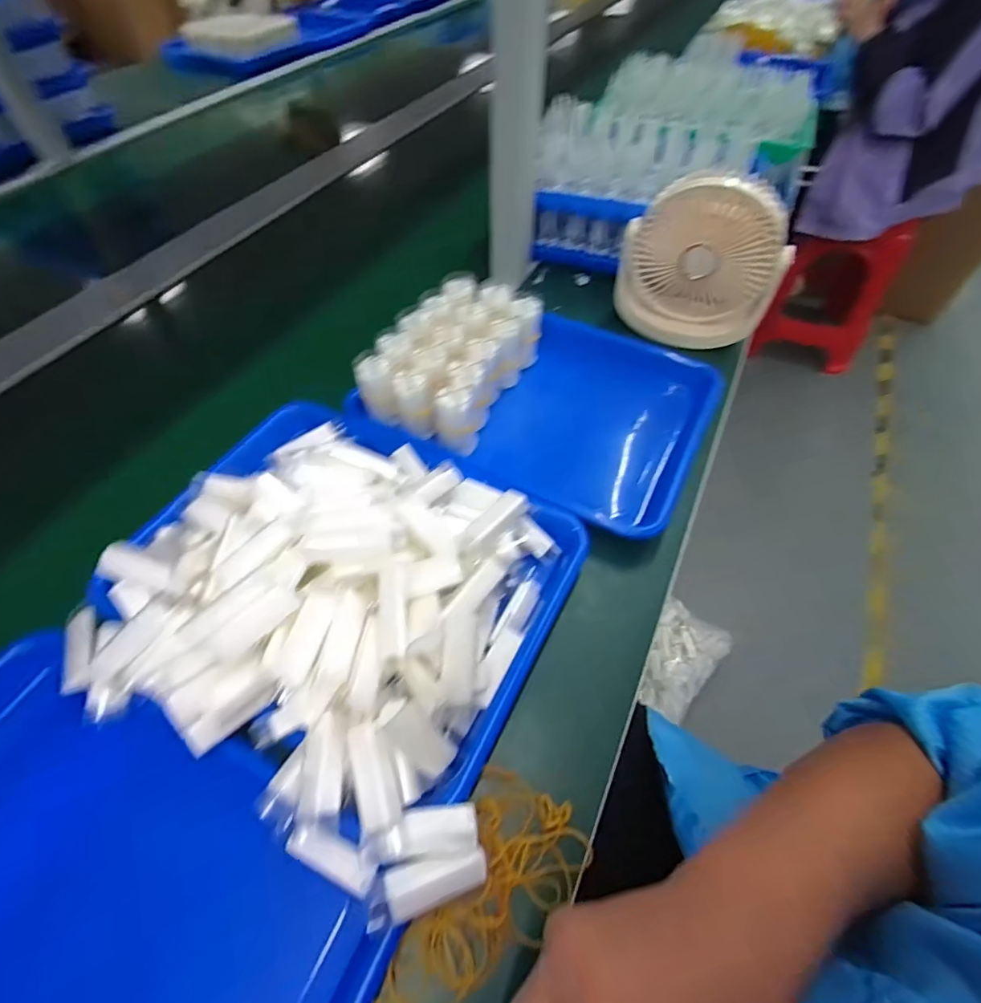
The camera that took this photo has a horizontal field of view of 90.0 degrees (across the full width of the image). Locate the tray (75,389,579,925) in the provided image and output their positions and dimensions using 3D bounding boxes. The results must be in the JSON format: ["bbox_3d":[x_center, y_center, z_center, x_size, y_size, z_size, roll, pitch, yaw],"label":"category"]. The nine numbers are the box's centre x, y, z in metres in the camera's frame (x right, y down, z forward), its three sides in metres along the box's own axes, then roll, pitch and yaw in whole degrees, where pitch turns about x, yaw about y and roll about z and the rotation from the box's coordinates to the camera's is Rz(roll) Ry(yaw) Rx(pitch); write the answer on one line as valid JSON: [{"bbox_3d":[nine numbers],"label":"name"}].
[{"bbox_3d":[-0.112,0.061,0.355,0.311,0.085,0.292,21,57,14],"label":"tray"}]

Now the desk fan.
[{"bbox_3d":[0.226,-0.254,0.534,0.164,0.161,0.069,15,56,11],"label":"desk fan"}]

